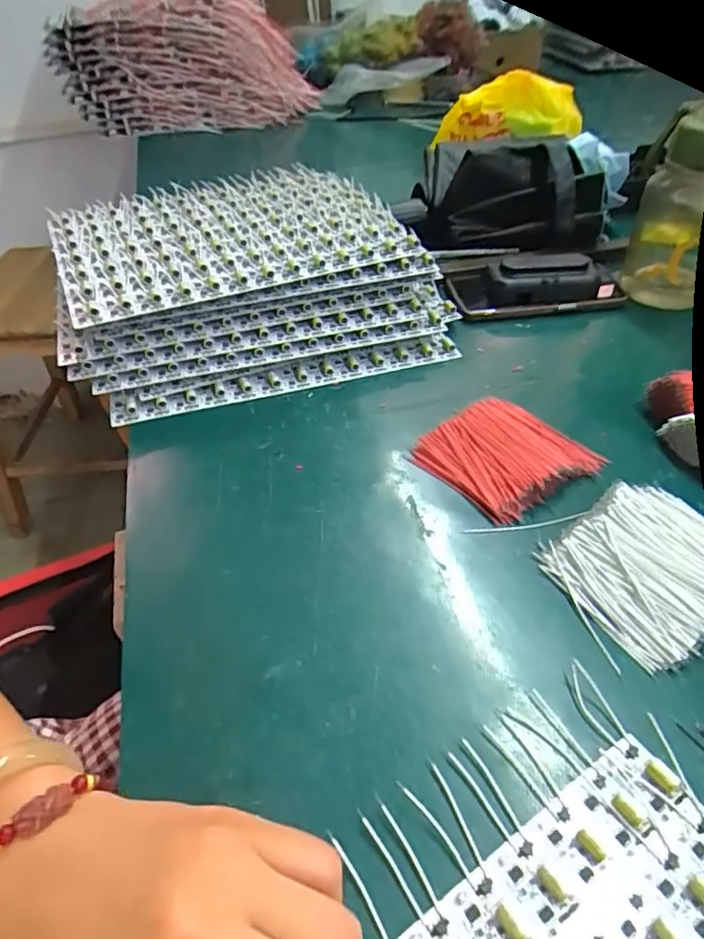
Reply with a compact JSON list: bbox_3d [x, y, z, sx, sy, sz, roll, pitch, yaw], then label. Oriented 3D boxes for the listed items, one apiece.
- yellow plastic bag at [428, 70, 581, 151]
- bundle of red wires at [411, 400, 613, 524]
[{"bbox_3d":[0.205,-0.453,0.718,0.175,0.071,0.097,-2,45,-2],"label":"yellow plastic bag"},{"bbox_3d":[0.105,-0.013,0.386,0.099,0.022,0.088,-26,50,-23],"label":"bundle of red wires"}]

